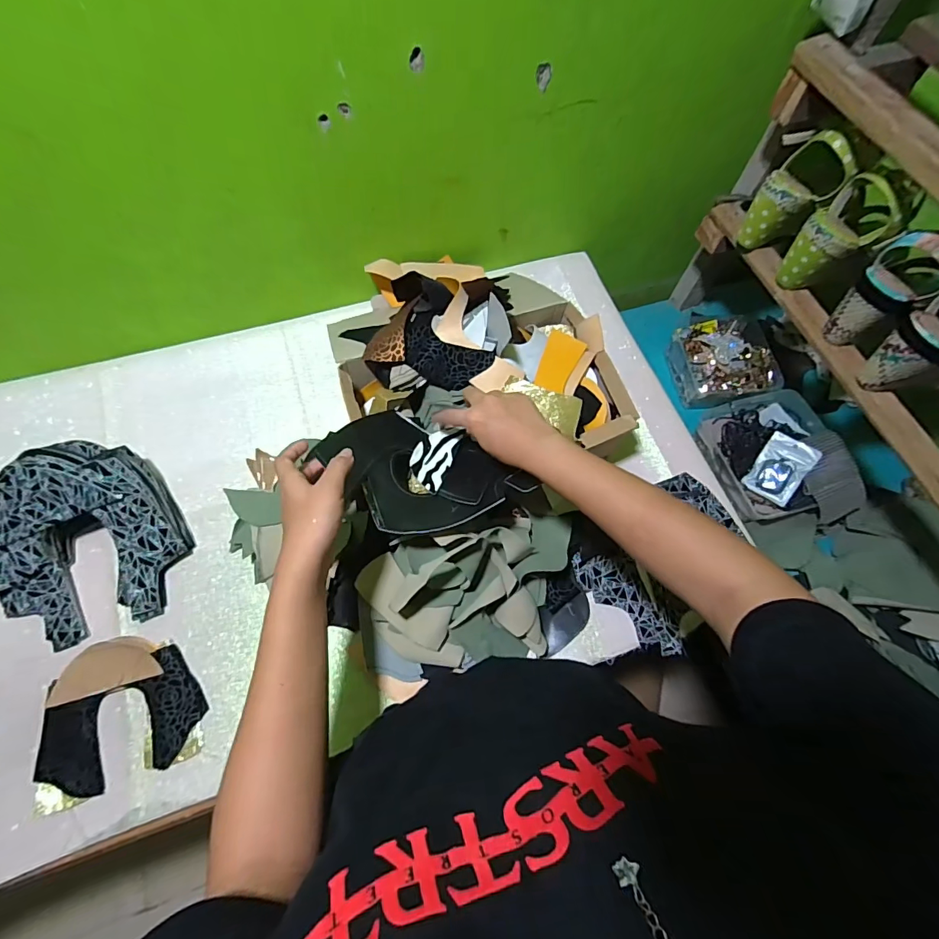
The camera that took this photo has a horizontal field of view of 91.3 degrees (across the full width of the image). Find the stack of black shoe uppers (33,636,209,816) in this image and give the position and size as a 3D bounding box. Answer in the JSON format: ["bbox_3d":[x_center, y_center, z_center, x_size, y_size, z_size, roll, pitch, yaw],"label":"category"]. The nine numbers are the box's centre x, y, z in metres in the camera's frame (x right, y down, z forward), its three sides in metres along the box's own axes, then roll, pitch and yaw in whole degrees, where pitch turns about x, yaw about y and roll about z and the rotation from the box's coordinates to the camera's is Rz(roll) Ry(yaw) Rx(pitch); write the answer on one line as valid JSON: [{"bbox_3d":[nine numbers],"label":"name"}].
[{"bbox_3d":[-0.378,0.258,0.492,0.160,0.016,0.143,-18,68,-11],"label":"stack of black shoe uppers"}]

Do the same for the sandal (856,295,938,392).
[{"bbox_3d":[0.514,-0.134,0.493,0.089,0.139,0.094,-25,70,-14],"label":"sandal"}]

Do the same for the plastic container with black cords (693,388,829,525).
[{"bbox_3d":[0.491,-0.031,0.740,0.189,0.081,0.207,-15,68,-10],"label":"plastic container with black cords"}]

